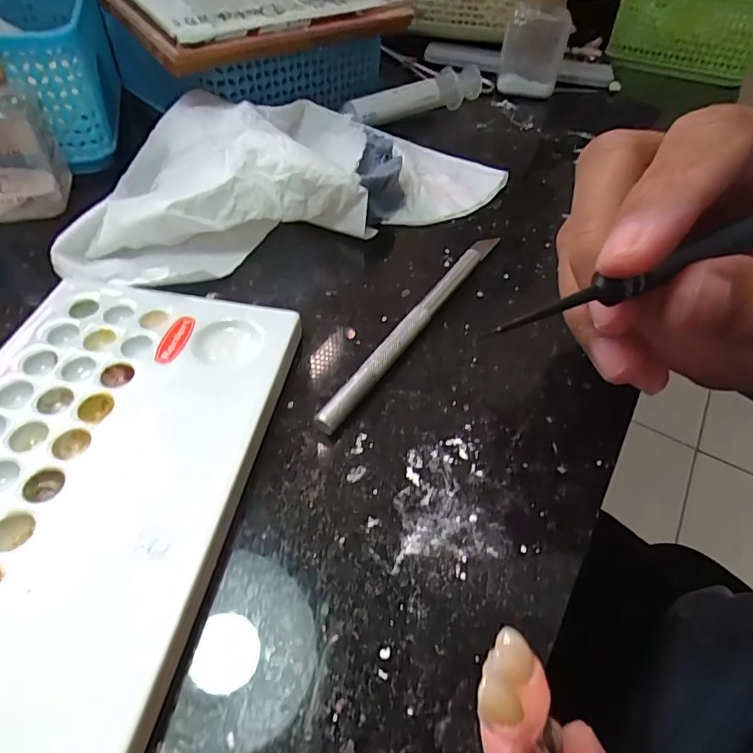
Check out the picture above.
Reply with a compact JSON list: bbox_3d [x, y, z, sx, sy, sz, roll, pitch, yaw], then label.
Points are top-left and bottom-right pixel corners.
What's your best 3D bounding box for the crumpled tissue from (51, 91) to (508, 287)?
[{"bbox_3d":[-0.046,-0.108,0.249,0.209,0.035,0.109,-23,53,-23],"label":"crumpled tissue"}]

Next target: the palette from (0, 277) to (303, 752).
[{"bbox_3d":[-0.088,0.028,0.147,0.096,0.011,0.151,8,48,3],"label":"palette"}]

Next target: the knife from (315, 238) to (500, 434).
[{"bbox_3d":[0.019,-0.025,0.205,0.008,0.009,0.135,27,51,19],"label":"knife"}]

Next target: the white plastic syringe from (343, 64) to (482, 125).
[{"bbox_3d":[0.027,-0.183,0.331,0.104,0.020,0.015,-27,55,-26],"label":"white plastic syringe"}]

